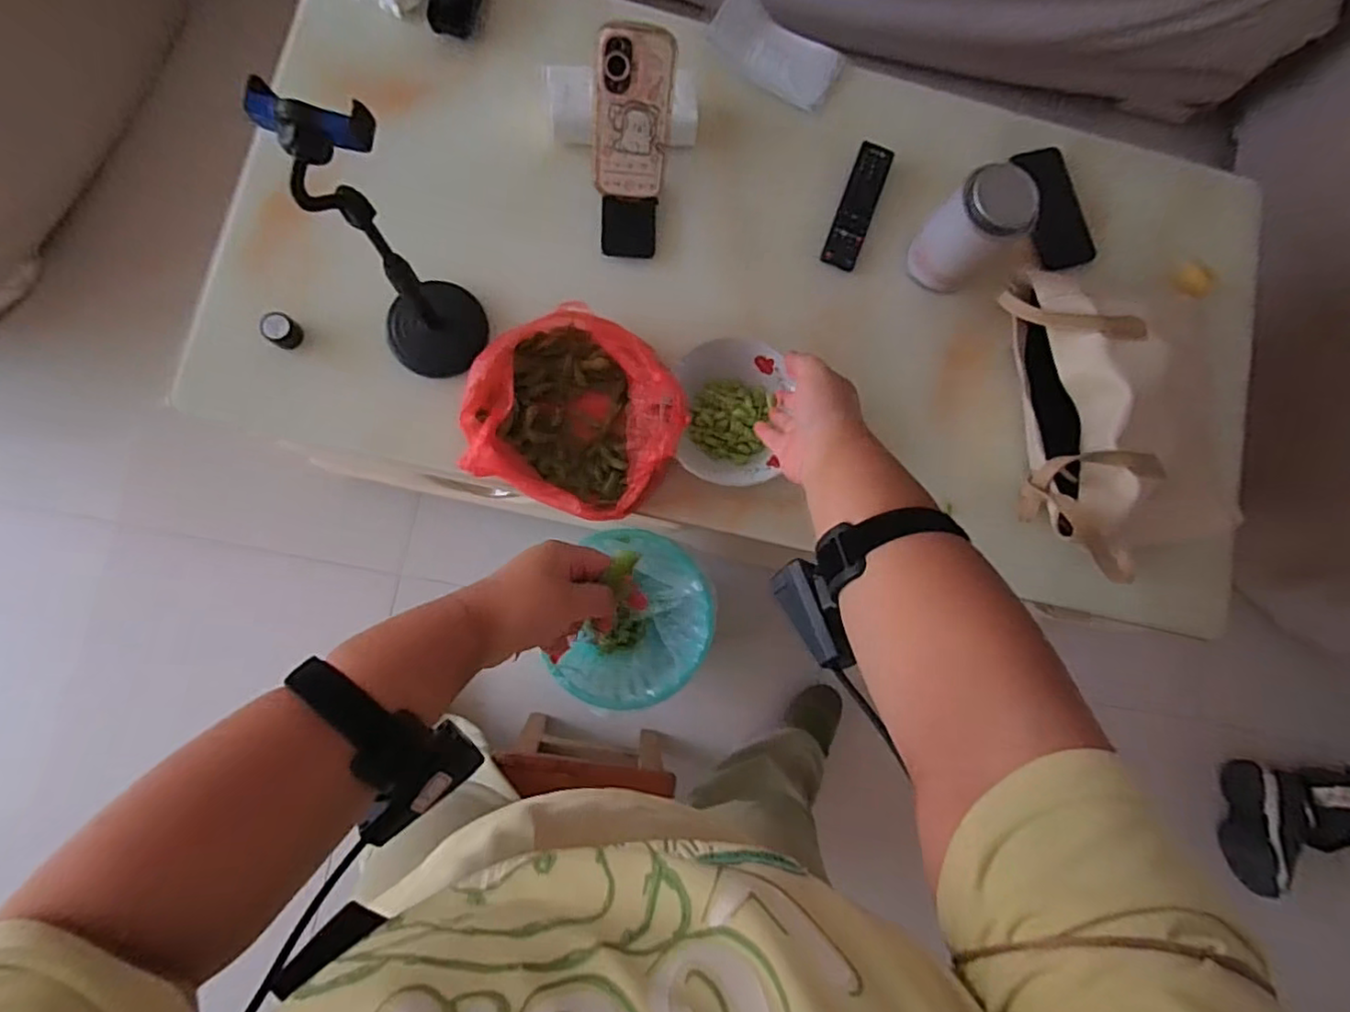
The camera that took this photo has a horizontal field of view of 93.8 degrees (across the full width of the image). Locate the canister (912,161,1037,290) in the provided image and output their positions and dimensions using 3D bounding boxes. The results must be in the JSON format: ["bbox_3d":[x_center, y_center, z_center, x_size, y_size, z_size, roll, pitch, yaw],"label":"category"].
[{"bbox_3d":[0.338,-0.316,0.737,0.085,0.139,0.080,1,83,-6],"label":"canister"}]

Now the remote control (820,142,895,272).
[{"bbox_3d":[0.234,-0.381,0.799,0.046,0.016,0.162,21,81,-4],"label":"remote control"}]

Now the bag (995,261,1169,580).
[{"bbox_3d":[0.463,-0.097,0.731,0.149,0.104,0.369,-9,84,-7],"label":"bag"}]

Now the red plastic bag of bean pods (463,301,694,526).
[{"bbox_3d":[-0.107,-0.099,0.696,0.217,0.073,0.214,31,81,-2],"label":"red plastic bag of bean pods"}]

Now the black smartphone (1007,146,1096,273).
[{"bbox_3d":[0.498,-0.390,0.826,0.071,0.015,0.171,-11,81,0],"label":"black smartphone"}]

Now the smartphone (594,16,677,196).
[{"bbox_3d":[-0.044,-0.406,0.664,0.078,0.164,0.014,2,53,-6],"label":"smartphone"}]

